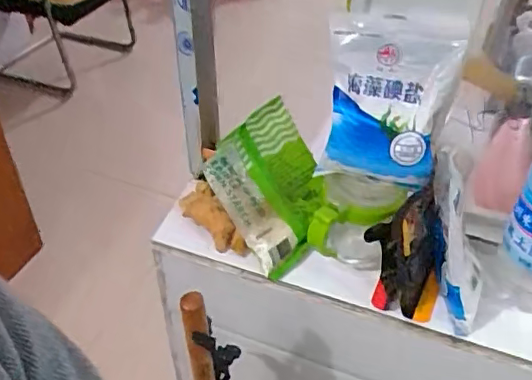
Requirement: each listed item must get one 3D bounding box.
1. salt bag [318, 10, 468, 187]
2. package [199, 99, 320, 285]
[{"bbox_3d":[0.107,-0.079,0.509,0.111,0.167,0.041,15,28,20],"label":"salt bag"},{"bbox_3d":[0.008,-0.001,0.596,0.111,0.152,0.027,-33,5,-16],"label":"package"}]

